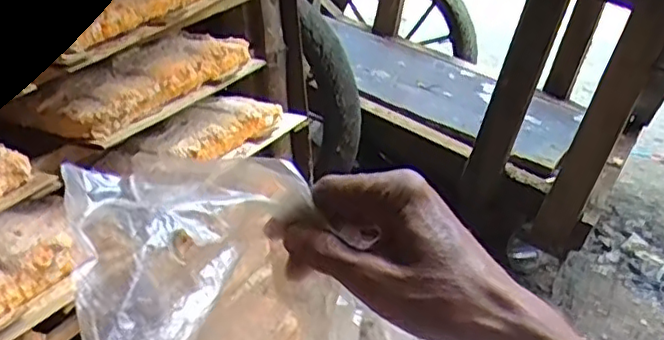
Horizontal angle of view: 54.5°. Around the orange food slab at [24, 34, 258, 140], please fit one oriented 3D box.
[{"bbox_3d":[-0.172,-0.090,0.607,0.084,0.034,0.211,15,32,29],"label":"orange food slab"}]

